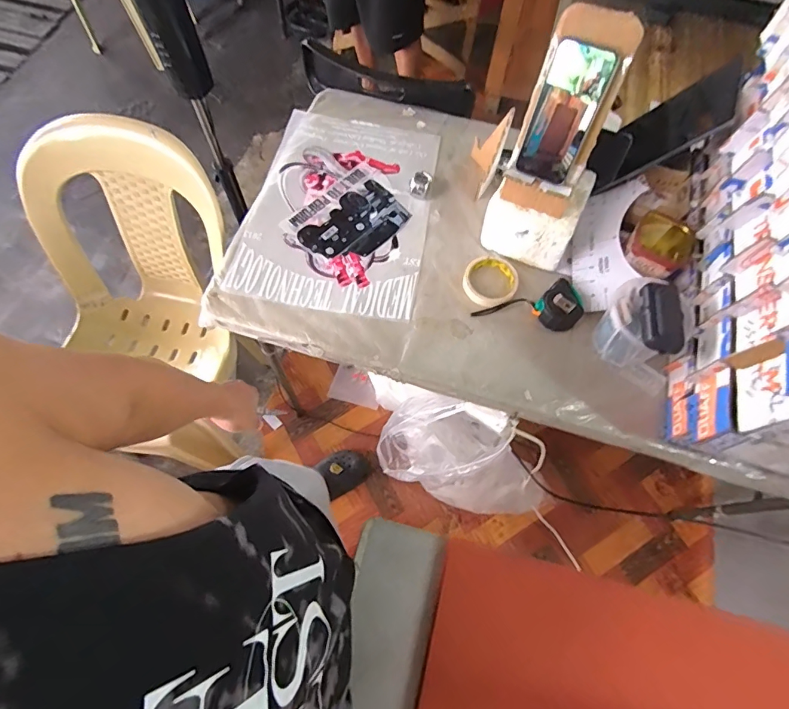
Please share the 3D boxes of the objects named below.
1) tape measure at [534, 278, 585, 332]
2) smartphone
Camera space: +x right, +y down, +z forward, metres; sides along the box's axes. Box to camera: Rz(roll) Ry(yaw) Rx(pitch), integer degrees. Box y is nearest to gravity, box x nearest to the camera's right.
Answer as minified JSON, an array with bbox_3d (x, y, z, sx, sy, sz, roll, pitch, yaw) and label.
[{"bbox_3d":[0.273,-0.078,0.729,0.071,0.039,0.072,-38,73,-17],"label":"tape measure"},{"bbox_3d":[0.226,-0.317,0.593,0.072,0.161,0.014,21,47,7],"label":"smartphone"}]

